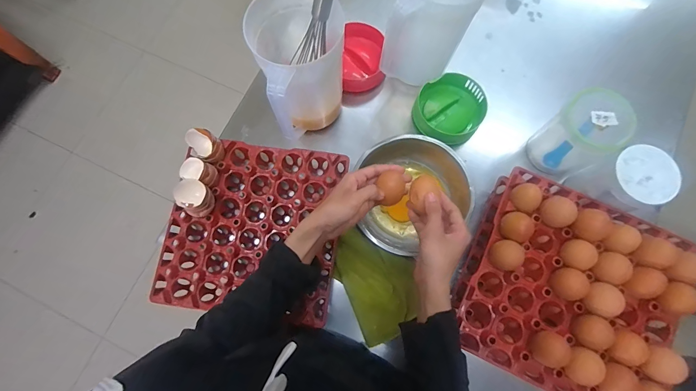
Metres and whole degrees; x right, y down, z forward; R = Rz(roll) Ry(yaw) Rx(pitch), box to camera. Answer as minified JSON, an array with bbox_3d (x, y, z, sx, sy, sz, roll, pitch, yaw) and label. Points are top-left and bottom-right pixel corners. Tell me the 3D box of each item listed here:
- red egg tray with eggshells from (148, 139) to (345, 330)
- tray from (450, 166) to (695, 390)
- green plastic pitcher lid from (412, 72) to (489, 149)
[{"bbox_3d":[-0.157,0.054,0.575,0.277,0.056,0.280,8,77,3],"label":"red egg tray with eggshells"},{"bbox_3d":[0.329,0.138,0.496,0.283,0.092,0.288,27,78,7],"label":"tray"},{"bbox_3d":[0.193,-0.165,0.635,0.123,0.035,0.124,0,77,1],"label":"green plastic pitcher lid"}]

